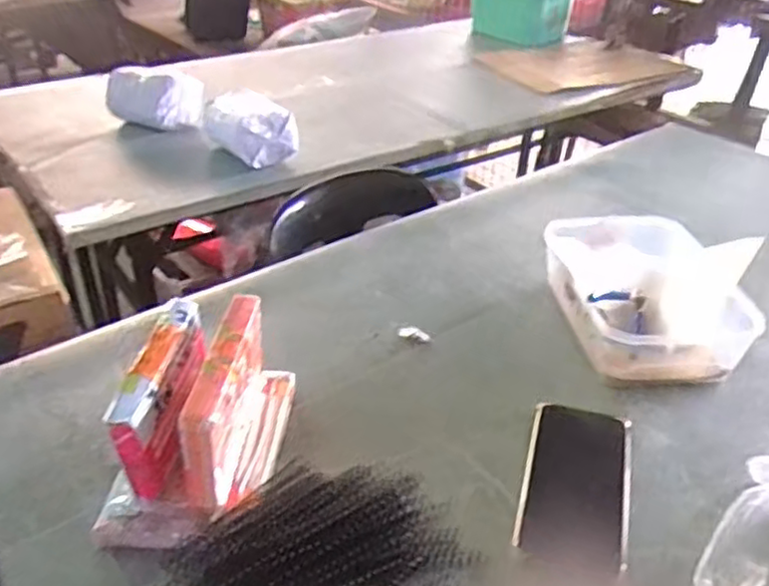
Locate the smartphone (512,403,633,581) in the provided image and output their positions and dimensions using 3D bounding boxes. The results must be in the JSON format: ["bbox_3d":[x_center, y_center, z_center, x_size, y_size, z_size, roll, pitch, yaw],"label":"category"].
[{"bbox_3d":[0.154,0.151,0.557,0.081,0.010,0.164,10,35,15],"label":"smartphone"}]

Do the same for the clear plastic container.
[{"bbox_3d":[0.266,-0.007,0.739,0.160,0.083,0.236,-3,34,-4],"label":"clear plastic container"}]

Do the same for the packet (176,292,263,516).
[{"bbox_3d":[-0.123,0.086,0.546,0.033,0.102,0.147,1,34,1],"label":"packet"}]

